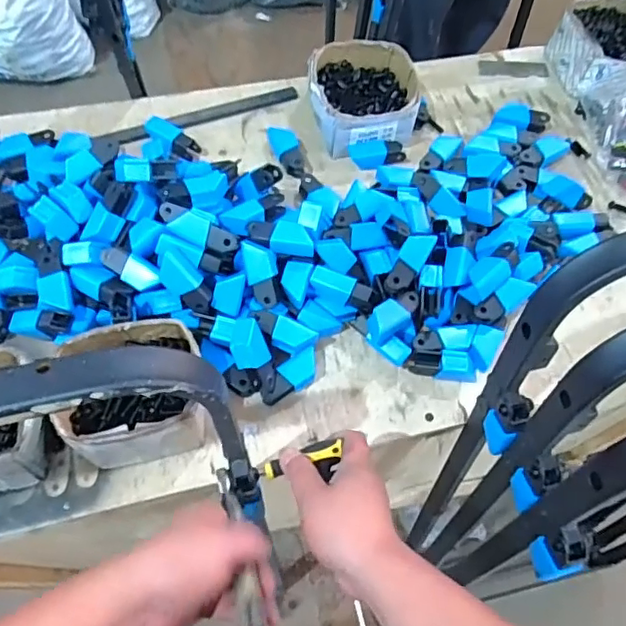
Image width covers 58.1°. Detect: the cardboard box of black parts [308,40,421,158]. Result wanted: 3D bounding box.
[{"bbox_3d":[0.078,-0.342,0.894,0.177,0.078,0.201,0,64,-3],"label":"cardboard box of black parts"}]

